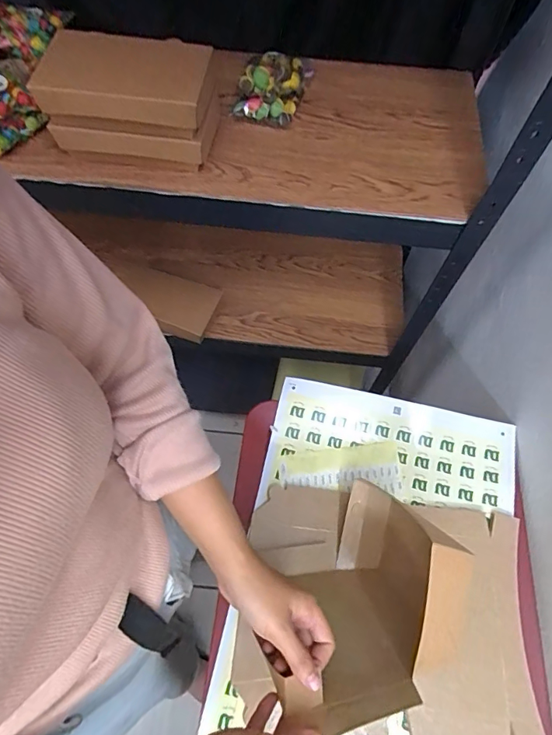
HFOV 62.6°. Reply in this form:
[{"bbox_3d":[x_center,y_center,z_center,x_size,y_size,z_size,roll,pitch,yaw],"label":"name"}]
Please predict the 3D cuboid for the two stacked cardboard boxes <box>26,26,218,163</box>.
[{"bbox_3d":[-0.164,-0.322,0.538,0.188,0.098,0.127,6,63,1],"label":"two stacked cardboard boxes"}]

